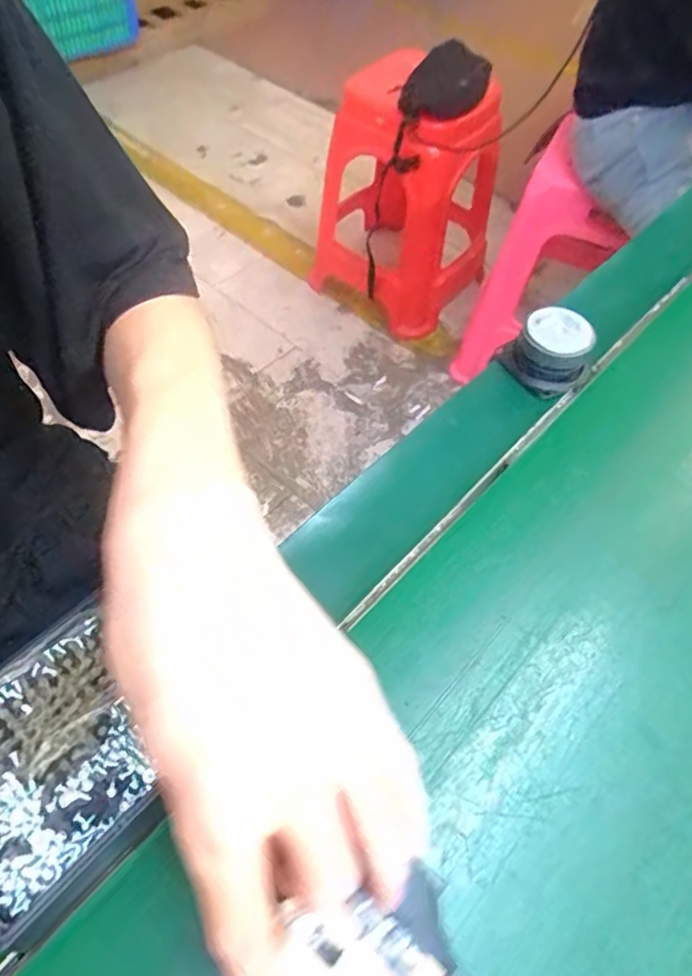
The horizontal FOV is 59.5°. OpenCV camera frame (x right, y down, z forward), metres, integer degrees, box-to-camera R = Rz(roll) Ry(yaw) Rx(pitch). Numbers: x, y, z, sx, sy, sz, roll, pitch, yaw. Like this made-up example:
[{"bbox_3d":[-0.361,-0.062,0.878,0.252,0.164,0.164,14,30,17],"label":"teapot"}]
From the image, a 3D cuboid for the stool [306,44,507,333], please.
[{"bbox_3d":[0.162,-0.680,1.409,0.335,0.513,0.366,38,64,16],"label":"stool"}]

